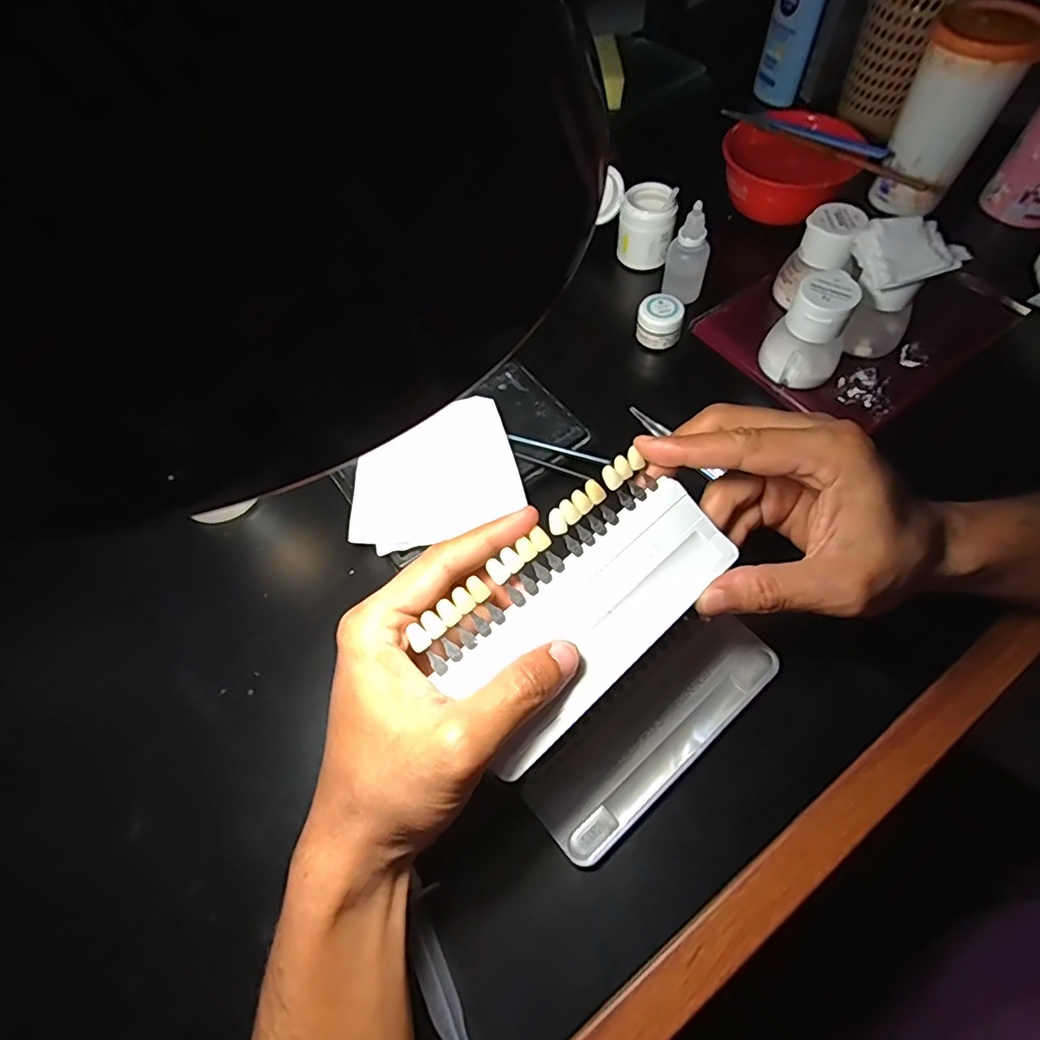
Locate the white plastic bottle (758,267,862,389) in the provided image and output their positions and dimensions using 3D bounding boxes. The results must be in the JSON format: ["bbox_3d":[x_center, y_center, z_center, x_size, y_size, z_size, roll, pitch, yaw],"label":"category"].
[{"bbox_3d":[0.195,-0.126,0.379,0.049,0.066,0.045,28,66,17],"label":"white plastic bottle"}]

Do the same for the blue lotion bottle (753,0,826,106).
[{"bbox_3d":[0.263,-0.481,0.537,0.042,0.144,0.031,0,61,3],"label":"blue lotion bottle"}]

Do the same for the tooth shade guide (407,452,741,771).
[{"bbox_3d":[0.028,0.034,0.258,0.141,0.015,0.073,-39,83,-18],"label":"tooth shade guide"}]

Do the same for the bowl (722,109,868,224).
[{"bbox_3d":[0.227,-0.296,0.483,0.101,0.051,0.101,-1,61,2],"label":"bowl"}]

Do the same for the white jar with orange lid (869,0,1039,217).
[{"bbox_3d":[0.333,-0.316,0.447,0.068,0.126,0.073,-1,61,2],"label":"white jar with orange lid"}]

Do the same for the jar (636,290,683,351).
[{"bbox_3d":[0.105,-0.150,0.426,0.032,0.025,0.031,-1,61,2],"label":"jar"}]

